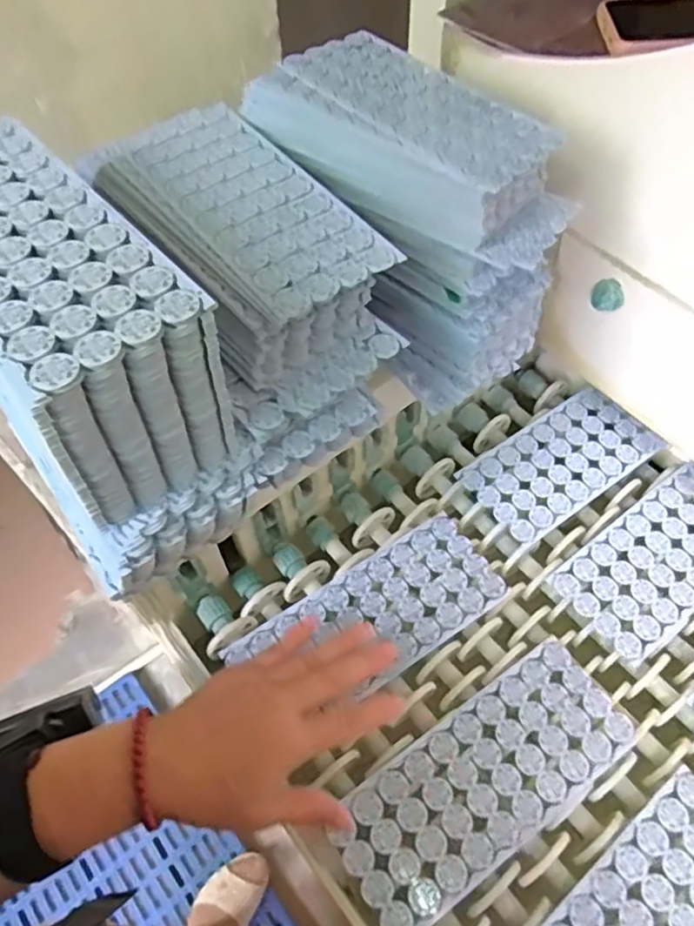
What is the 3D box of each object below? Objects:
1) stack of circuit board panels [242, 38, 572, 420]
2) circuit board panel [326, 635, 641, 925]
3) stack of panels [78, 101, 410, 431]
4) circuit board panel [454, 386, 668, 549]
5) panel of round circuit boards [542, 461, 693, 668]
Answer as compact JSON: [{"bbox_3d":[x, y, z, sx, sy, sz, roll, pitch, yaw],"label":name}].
[{"bbox_3d":[0.042,-0.173,0.479,0.116,0.153,0.215,-39,64,-21],"label":"stack of circuit board panels"},{"bbox_3d":[0.087,0.200,0.429,0.198,0.004,0.082,-31,61,-17],"label":"circuit board panel"},{"bbox_3d":[-0.062,-0.130,0.414,0.110,0.057,0.216,-30,61,-17],"label":"stack of panels"},{"bbox_3d":[0.181,-0.003,0.562,0.166,0.009,0.084,-31,61,-17],"label":"circuit board panel"},{"bbox_3d":[0.241,0.070,0.511,0.171,0.005,0.084,-34,62,-18],"label":"panel of round circuit boards"}]

